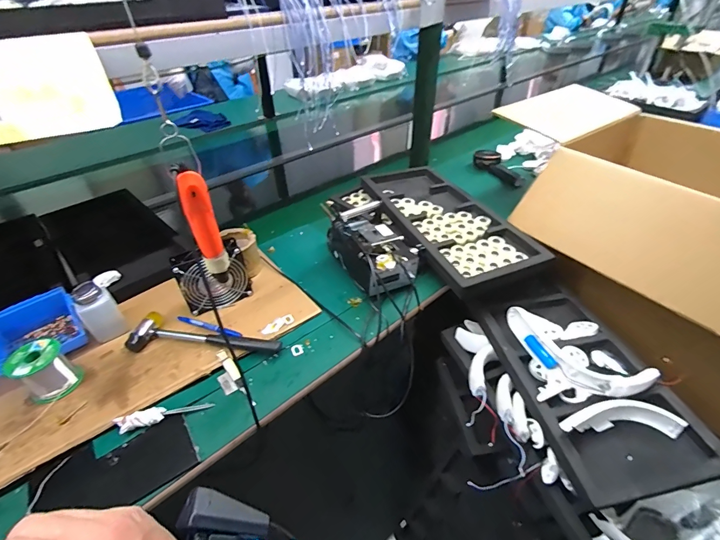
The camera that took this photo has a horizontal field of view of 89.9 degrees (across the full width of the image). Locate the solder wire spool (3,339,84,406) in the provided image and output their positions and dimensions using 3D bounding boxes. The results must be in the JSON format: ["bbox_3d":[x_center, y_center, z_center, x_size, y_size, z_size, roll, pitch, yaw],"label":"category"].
[{"bbox_3d":[-0.481,0.154,0.551,0.066,0.074,0.066,-1,41,1],"label":"solder wire spool"}]

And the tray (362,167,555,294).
[{"bbox_3d":[0.180,-0.117,0.853,0.249,0.044,0.470,-17,43,-16],"label":"tray"}]

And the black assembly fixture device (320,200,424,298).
[{"bbox_3d":[0.027,-0.058,0.745,0.153,0.098,0.204,-18,43,-18],"label":"black assembly fixture device"}]

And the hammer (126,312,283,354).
[{"bbox_3d":[-0.265,0.118,0.619,0.253,0.032,0.067,5,41,7],"label":"hammer"}]

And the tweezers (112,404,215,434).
[{"bbox_3d":[-0.287,0.213,0.531,0.127,0.021,0.023,-5,39,-25],"label":"tweezers"}]

